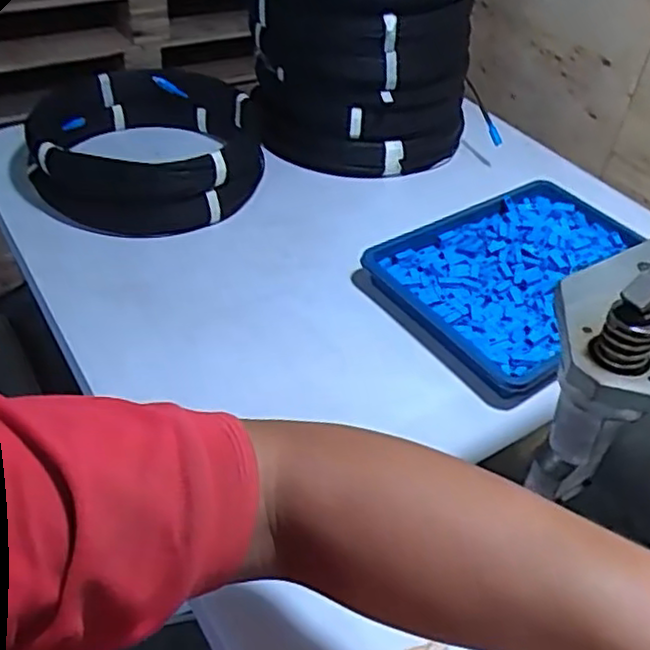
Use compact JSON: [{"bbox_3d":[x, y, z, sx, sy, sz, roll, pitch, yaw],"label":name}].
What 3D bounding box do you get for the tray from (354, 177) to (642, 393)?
[{"bbox_3d":[0.232,-0.061,0.798,0.320,0.037,0.232,-27,51,-31],"label":"tray"}]

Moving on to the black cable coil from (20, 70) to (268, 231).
[{"bbox_3d":[-0.213,-0.215,0.871,0.251,0.108,0.254,3,42,-3],"label":"black cable coil"}]

